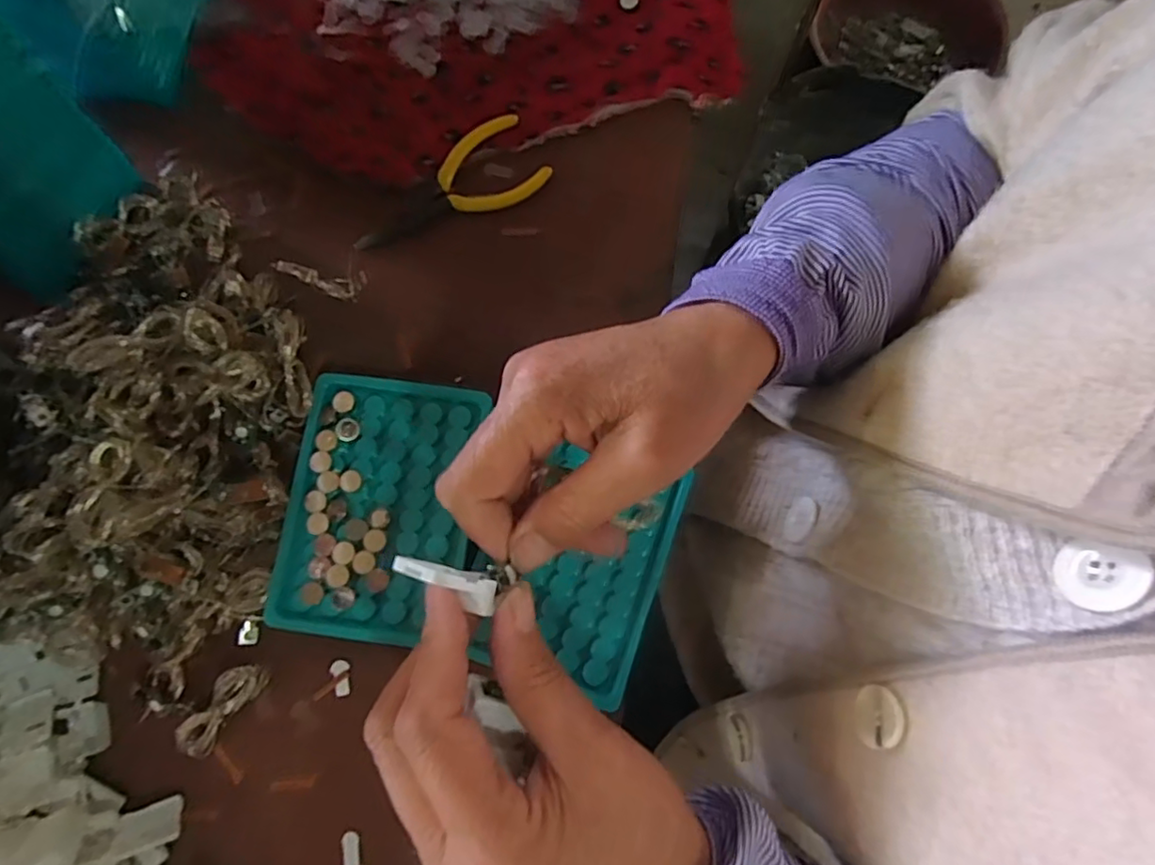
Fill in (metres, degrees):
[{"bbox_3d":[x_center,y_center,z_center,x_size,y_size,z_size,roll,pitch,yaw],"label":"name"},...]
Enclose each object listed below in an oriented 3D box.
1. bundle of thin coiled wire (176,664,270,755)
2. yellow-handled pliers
[{"bbox_3d":[-0.183,0.141,0.309,0.019,0.011,0.051,37,81,7],"label":"bundle of thin coiled wire"},{"bbox_3d":[-0.080,-0.147,0.364,0.119,0.009,0.048,-26,80,-5],"label":"yellow-handled pliers"}]

